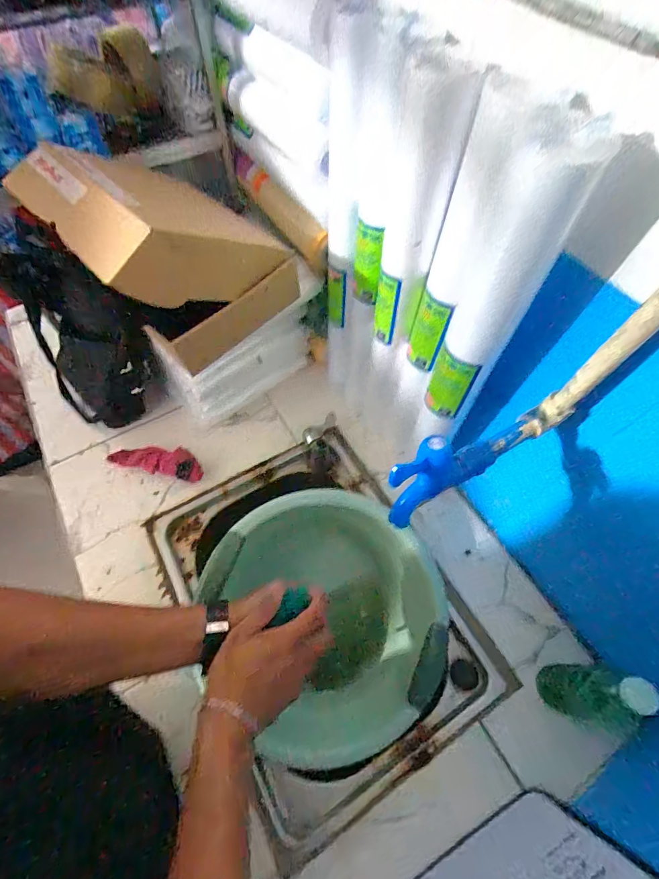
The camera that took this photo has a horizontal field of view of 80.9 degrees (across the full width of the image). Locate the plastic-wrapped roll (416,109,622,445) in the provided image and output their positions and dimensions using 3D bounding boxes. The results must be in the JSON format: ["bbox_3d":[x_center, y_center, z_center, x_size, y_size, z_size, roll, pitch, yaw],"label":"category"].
[{"bbox_3d":[0.148,-0.111,0.382,0.058,0.341,0.042,21,63,11],"label":"plastic-wrapped roll"}]

